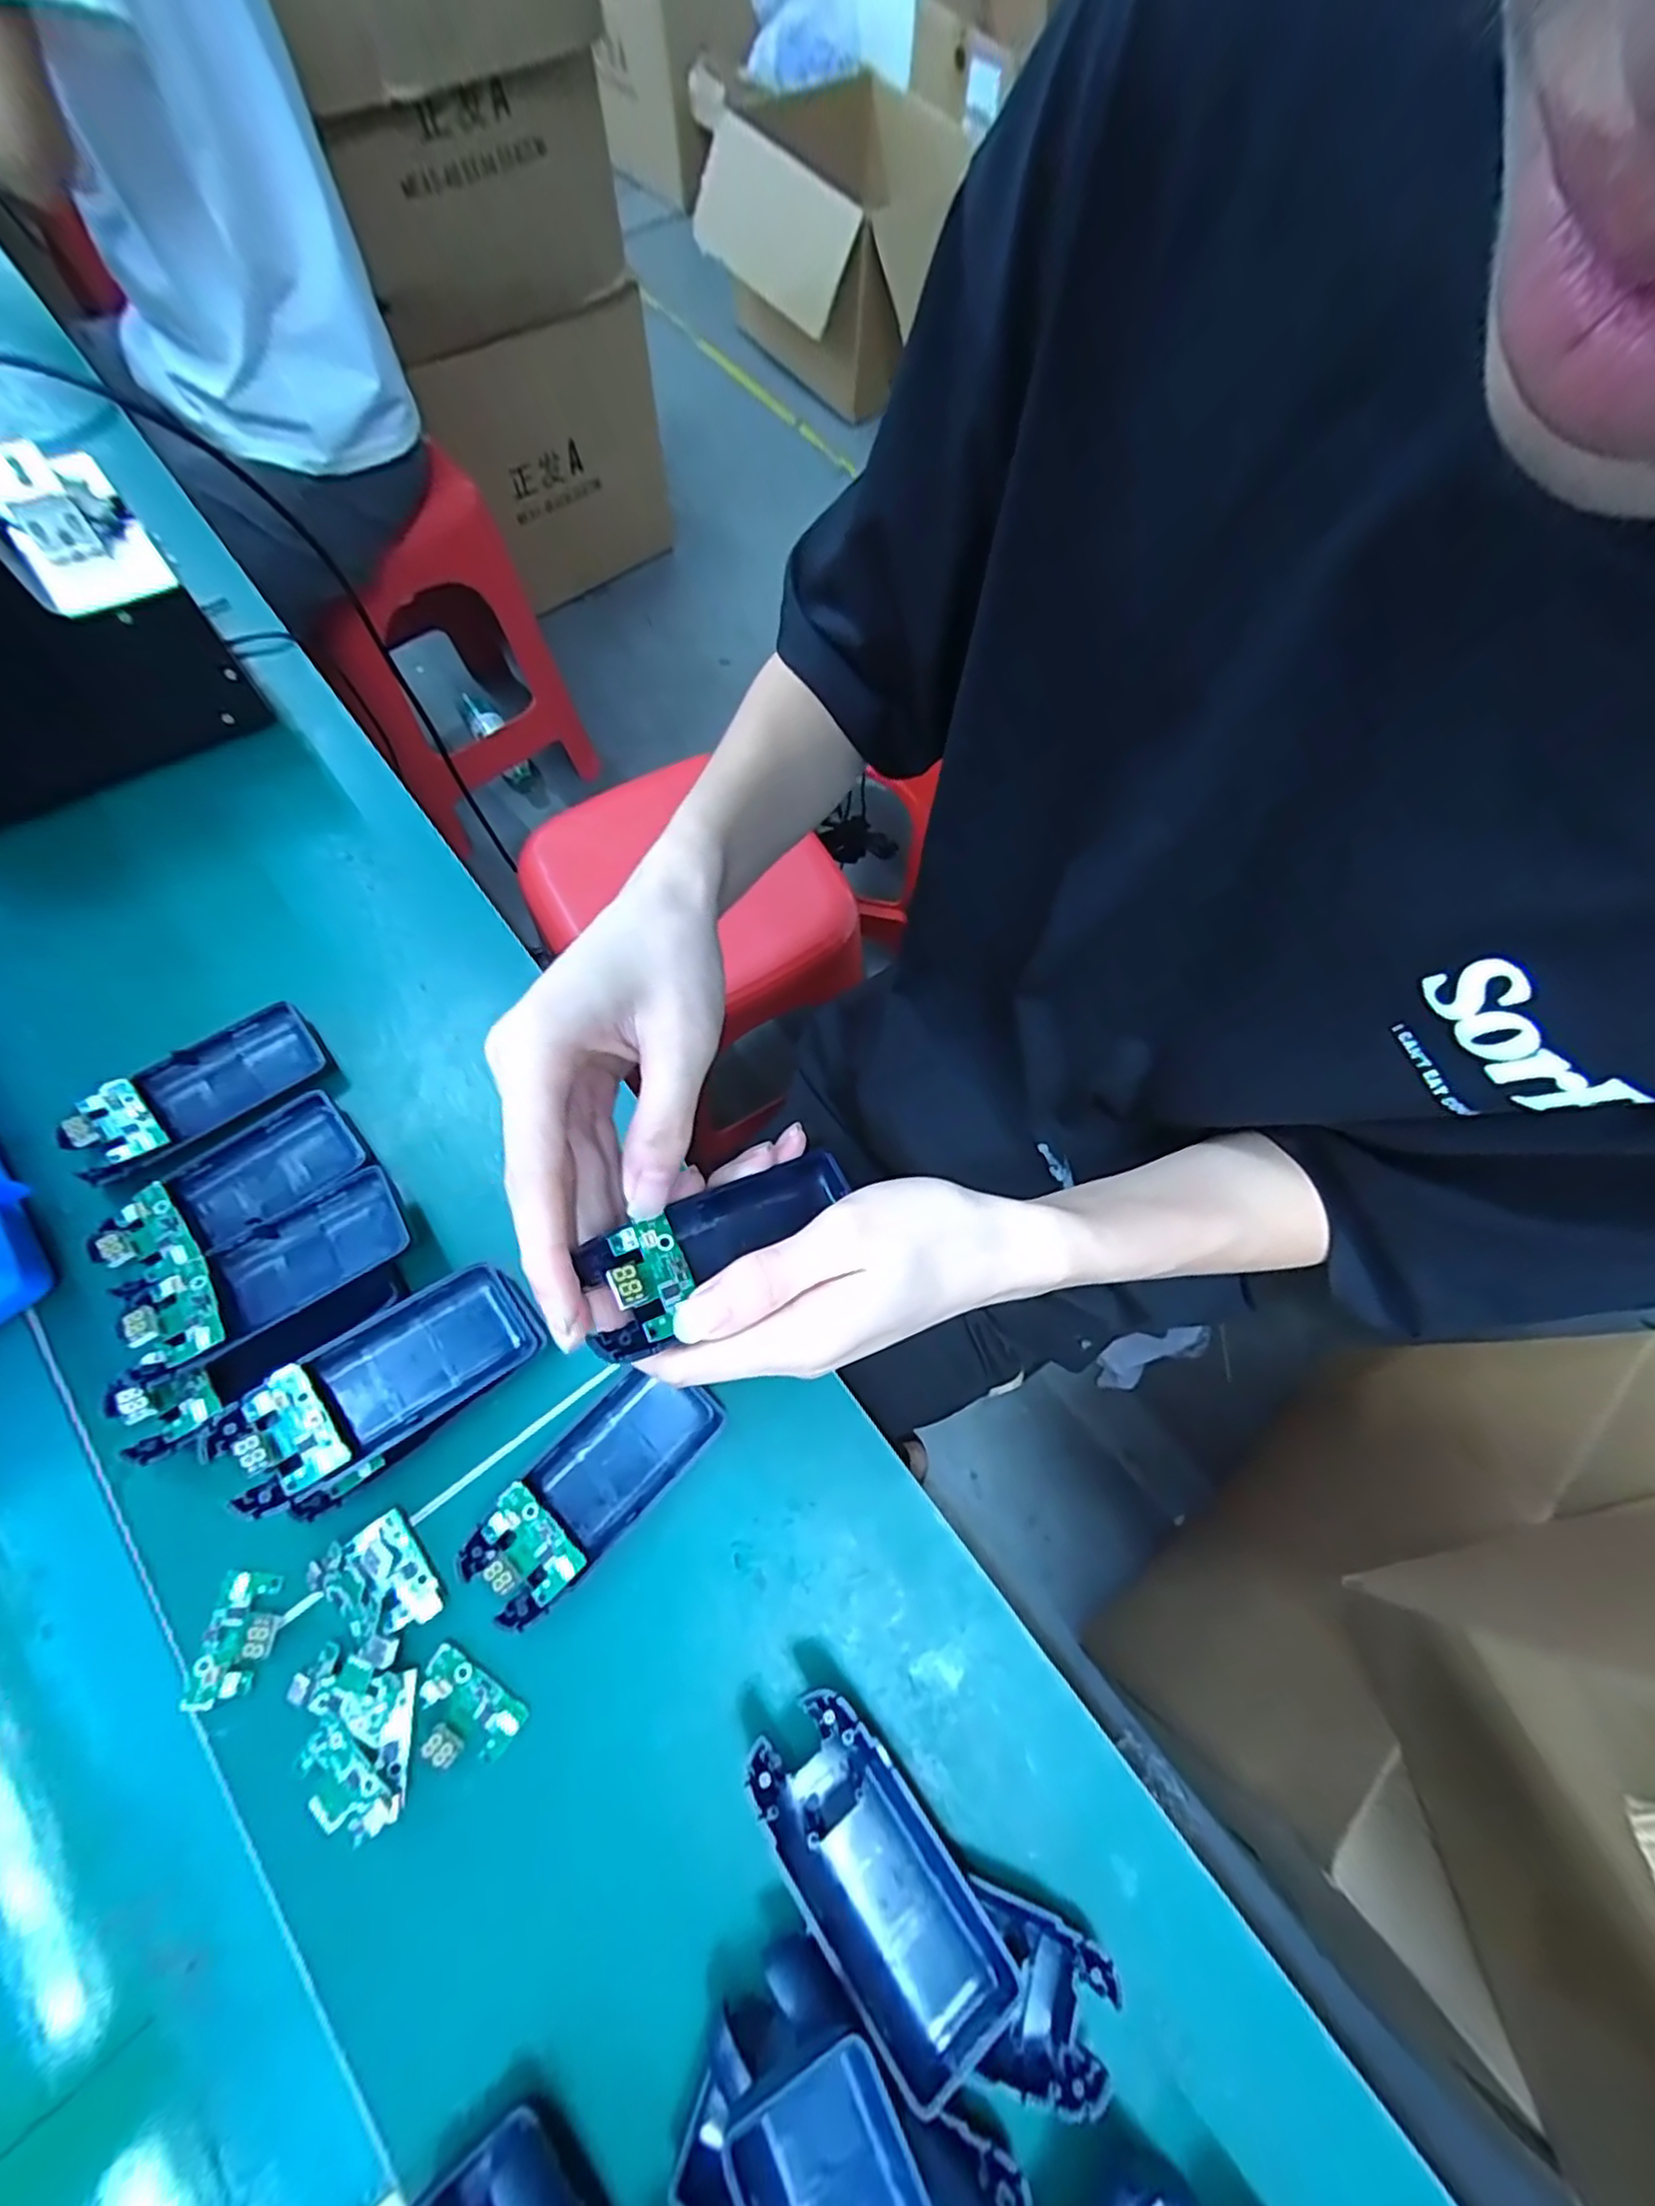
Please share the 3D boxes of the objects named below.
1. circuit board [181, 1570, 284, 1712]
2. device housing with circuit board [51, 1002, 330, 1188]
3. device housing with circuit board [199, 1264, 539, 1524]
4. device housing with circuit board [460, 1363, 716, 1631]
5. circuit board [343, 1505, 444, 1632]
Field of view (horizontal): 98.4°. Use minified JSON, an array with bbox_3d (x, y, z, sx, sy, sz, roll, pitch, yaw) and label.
[{"bbox_3d":[-0.212,0.193,0.257,0.026,0.007,0.040,5,69,-1],"label":"circuit board"},{"bbox_3d":[-0.282,-0.007,0.320,0.097,0.024,0.046,-33,74,-14],"label":"device housing with circuit board"},{"bbox_3d":[-0.169,0.106,0.272,0.102,0.018,0.045,-30,71,-35],"label":"device housing with circuit board"},{"bbox_3d":[-0.091,0.147,0.277,0.045,0.021,0.099,42,72,12],"label":"device housing with circuit board"},{"bbox_3d":[-0.161,0.175,0.264,0.018,0.012,0.040,-35,75,-15],"label":"circuit board"}]

